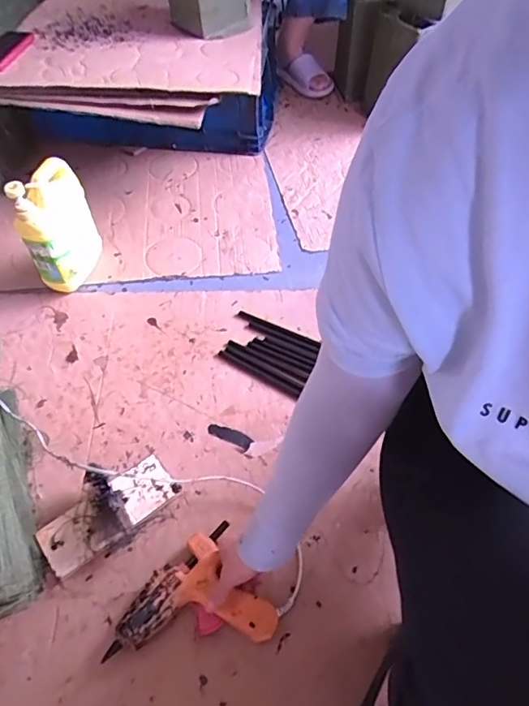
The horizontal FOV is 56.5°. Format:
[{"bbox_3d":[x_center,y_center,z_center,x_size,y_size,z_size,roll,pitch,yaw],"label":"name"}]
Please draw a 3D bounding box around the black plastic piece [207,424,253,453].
[{"bbox_3d":[-0.058,0.137,0.811,0.076,0.009,0.029,25,58,16],"label":"black plastic piece"}]

